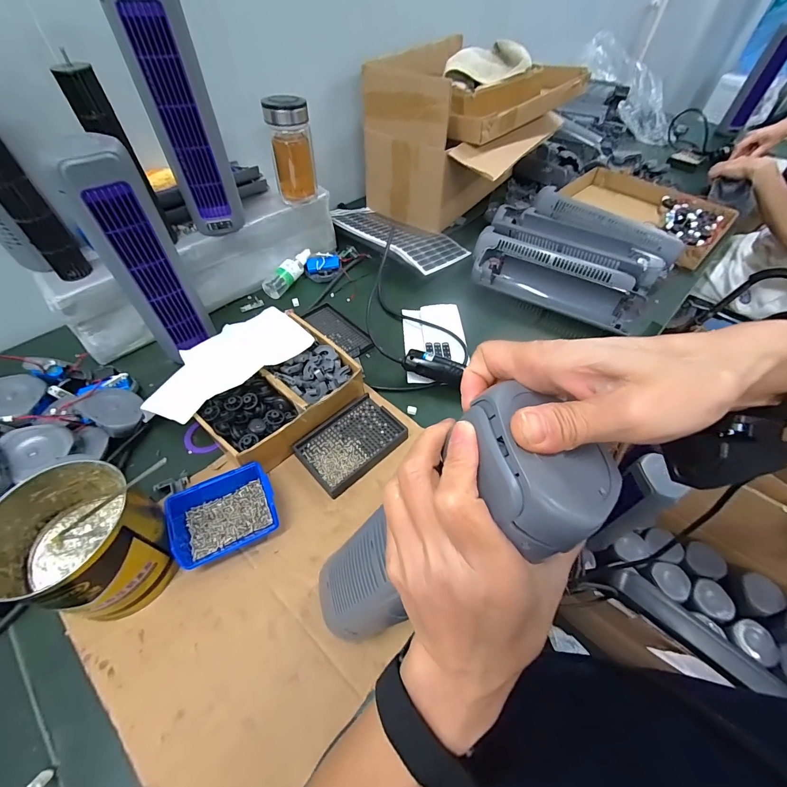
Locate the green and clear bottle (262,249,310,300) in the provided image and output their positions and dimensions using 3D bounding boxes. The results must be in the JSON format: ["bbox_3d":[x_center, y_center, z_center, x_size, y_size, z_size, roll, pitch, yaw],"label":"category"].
[{"bbox_3d":[-0.208,-0.247,0.721,0.037,0.033,0.129,27,68,19],"label":"green and clear bottle"}]

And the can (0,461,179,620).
[{"bbox_3d":[-0.304,0.151,0.363,0.123,0.118,0.115,19,53,13],"label":"can"}]

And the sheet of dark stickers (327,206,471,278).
[{"bbox_3d":[0.001,-0.363,0.817,0.320,0.045,0.180,29,56,20],"label":"sheet of dark stickers"}]

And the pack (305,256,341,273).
[{"bbox_3d":[-0.148,-0.275,0.766,0.071,0.016,0.042,-9,52,-9],"label":"pack"}]

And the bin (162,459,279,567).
[{"bbox_3d":[-0.198,0.141,0.424,0.111,0.050,0.085,-21,55,-18],"label":"bin"}]

